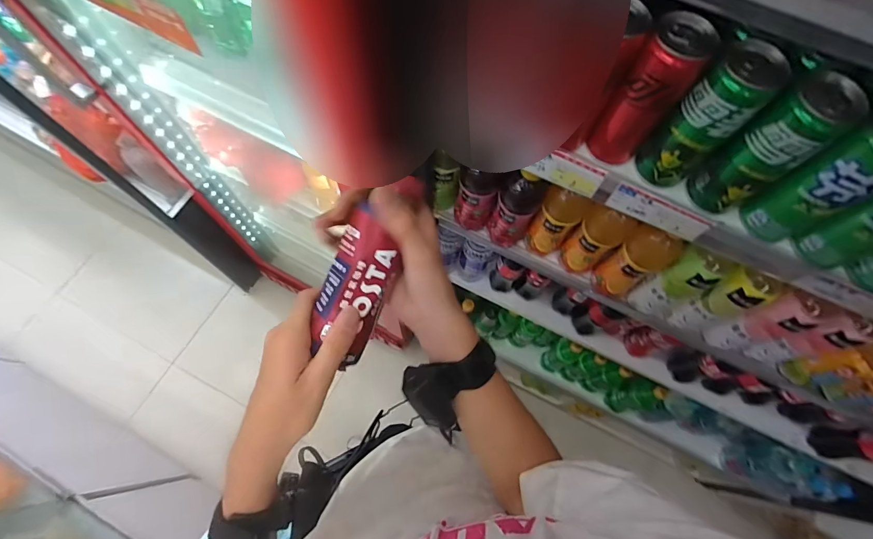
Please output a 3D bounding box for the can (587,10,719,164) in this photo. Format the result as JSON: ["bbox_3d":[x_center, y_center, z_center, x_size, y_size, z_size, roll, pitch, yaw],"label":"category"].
[{"bbox_3d":[0.205,-0.168,0.401,0.054,0.139,0.053,1,68,-2],"label":"can"}]

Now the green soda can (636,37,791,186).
[{"bbox_3d":[0.259,-0.142,0.392,0.055,0.139,0.050,1,68,-2],"label":"green soda can"}]

